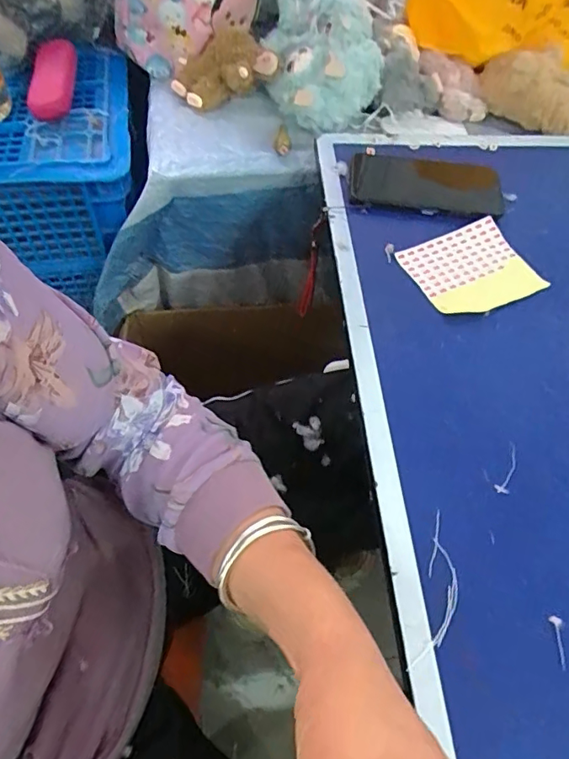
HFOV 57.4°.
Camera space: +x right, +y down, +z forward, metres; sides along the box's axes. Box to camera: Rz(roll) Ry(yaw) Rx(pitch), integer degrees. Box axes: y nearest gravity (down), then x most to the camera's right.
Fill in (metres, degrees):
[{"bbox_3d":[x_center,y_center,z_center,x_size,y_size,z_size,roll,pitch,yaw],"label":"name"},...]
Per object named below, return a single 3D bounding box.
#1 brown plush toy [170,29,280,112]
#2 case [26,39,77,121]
[{"bbox_3d":[-0.077,-0.388,0.659,0.127,0.070,0.076,-10,59,-10],"label":"brown plush toy"},{"bbox_3d":[-0.275,-0.358,0.622,0.040,0.025,0.099,13,86,4],"label":"case"}]

